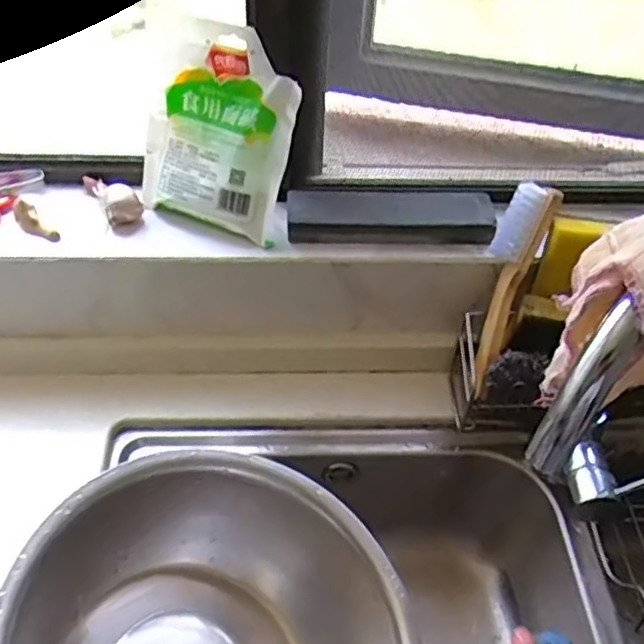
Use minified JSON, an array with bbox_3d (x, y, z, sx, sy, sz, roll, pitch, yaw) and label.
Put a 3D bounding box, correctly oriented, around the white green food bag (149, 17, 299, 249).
[{"bbox_3d":[-0.089,-0.167,0.605,0.129,0.167,0.024,22,21,14],"label":"white green food bag"}]

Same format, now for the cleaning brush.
[{"bbox_3d":[0.164,-0.029,0.617,0.042,0.188,0.049,16,18,11],"label":"cleaning brush"}]

